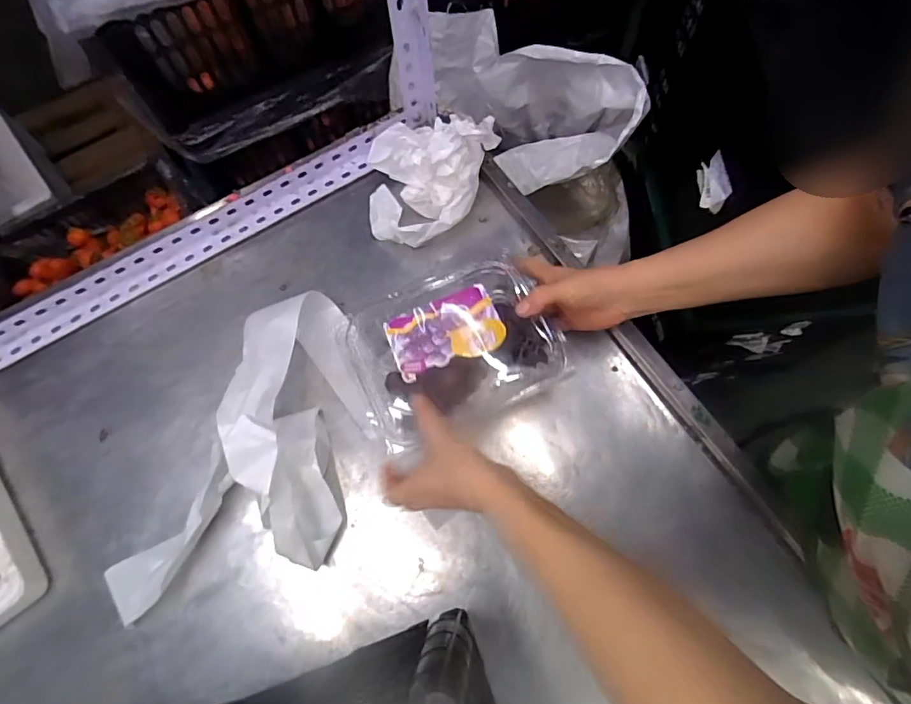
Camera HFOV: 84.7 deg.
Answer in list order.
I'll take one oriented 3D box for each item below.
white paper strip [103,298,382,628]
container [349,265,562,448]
[{"bbox_3d":[-0.189,0.097,0.493,0.175,0.097,0.343,19,72,9],"label":"white paper strip"},{"bbox_3d":[-0.003,-0.003,0.488,0.190,0.061,0.122,-21,71,-5],"label":"container"}]

